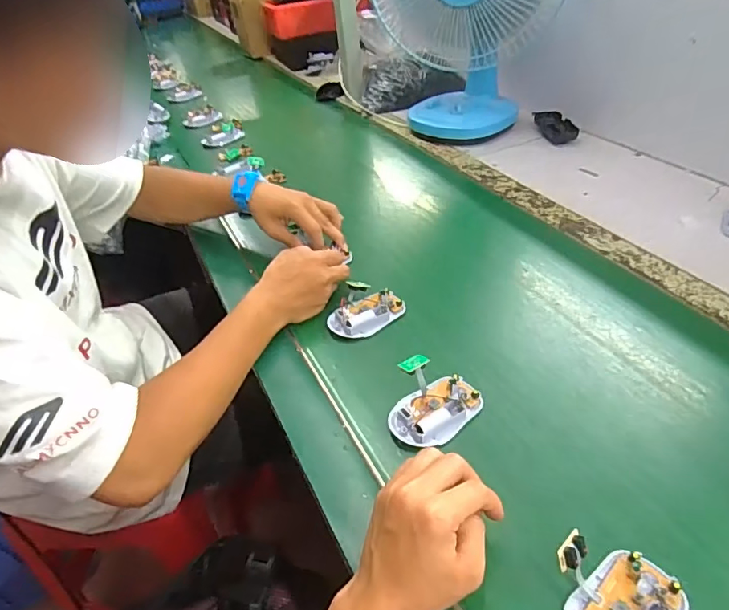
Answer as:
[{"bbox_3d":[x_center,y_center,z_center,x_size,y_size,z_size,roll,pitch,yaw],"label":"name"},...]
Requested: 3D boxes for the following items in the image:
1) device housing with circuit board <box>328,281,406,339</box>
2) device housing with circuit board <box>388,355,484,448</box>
[{"bbox_3d":[-0.003,0.006,0.590,0.088,0.036,0.066,-31,46,-23],"label":"device housing with circuit board"},{"bbox_3d":[0.063,0.087,0.461,0.090,0.045,0.071,-32,46,-27],"label":"device housing with circuit board"}]

